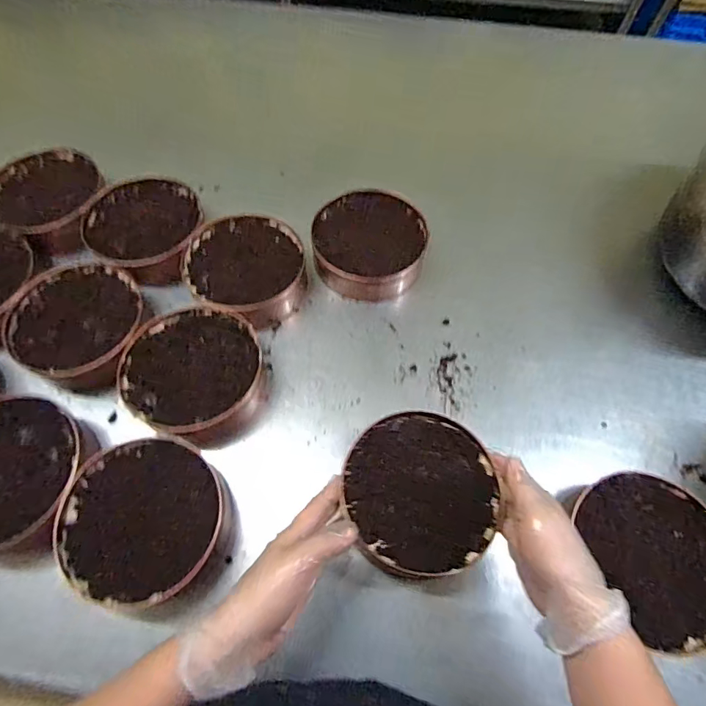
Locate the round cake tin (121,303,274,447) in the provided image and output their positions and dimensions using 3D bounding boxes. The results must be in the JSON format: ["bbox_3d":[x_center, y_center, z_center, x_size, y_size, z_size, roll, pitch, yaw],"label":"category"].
[{"bbox_3d":[-0.175,0.024,0.526,0.161,0.045,0.148,0,62,-1],"label":"round cake tin"}]

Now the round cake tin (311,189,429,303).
[{"bbox_3d":[0.021,-0.147,0.622,0.154,0.046,0.168,15,63,7],"label":"round cake tin"}]

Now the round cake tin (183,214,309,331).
[{"bbox_3d":[-0.135,-0.109,0.599,0.153,0.043,0.145,0,62,-1],"label":"round cake tin"}]

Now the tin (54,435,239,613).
[{"bbox_3d":[-0.198,0.165,0.454,0.152,0.050,0.148,0,62,-1],"label":"tin"}]

